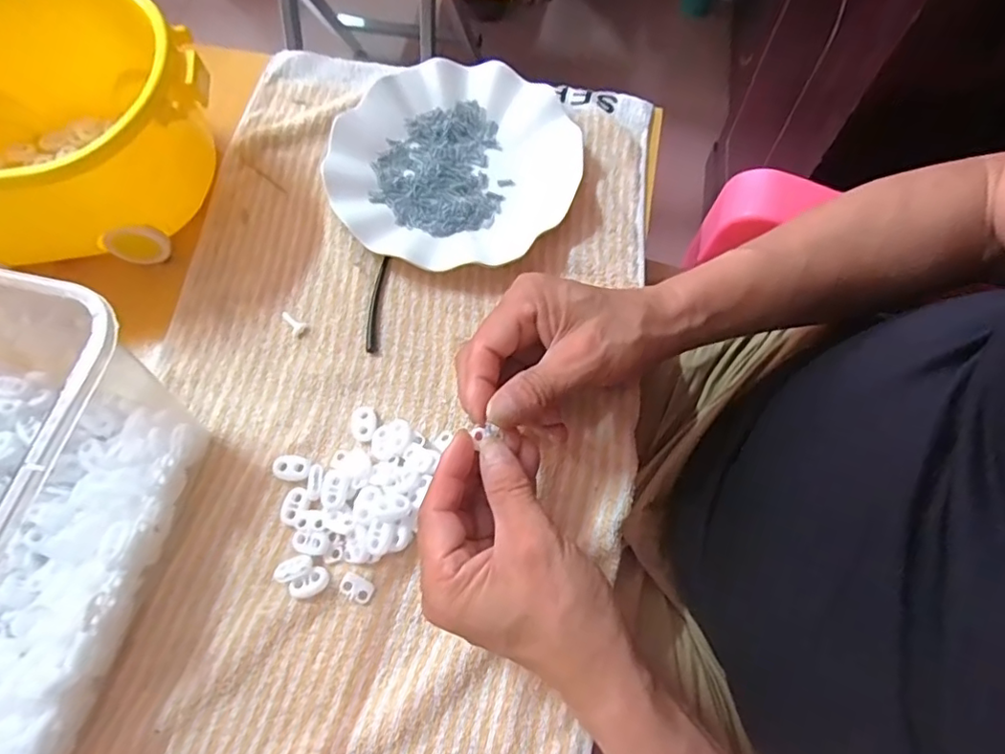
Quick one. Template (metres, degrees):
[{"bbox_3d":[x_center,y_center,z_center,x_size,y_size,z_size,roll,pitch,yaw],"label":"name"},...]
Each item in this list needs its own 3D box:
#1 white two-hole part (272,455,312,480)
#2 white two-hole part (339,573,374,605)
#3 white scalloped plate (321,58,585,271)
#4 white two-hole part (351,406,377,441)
[{"bbox_3d":[-0.129,0.056,0.352,0.022,0.006,0.015,4,69,4],"label":"white two-hole part"},{"bbox_3d":[-0.083,0.121,0.326,0.018,0.006,0.013,26,72,12],"label":"white two-hole part"},{"bbox_3d":[-0.036,-0.158,0.424,0.174,0.024,0.178,-1,69,2],"label":"white scalloped plate"},{"bbox_3d":[-0.088,0.030,0.363,0.015,0.006,0.022,-15,69,-3],"label":"white two-hole part"}]

